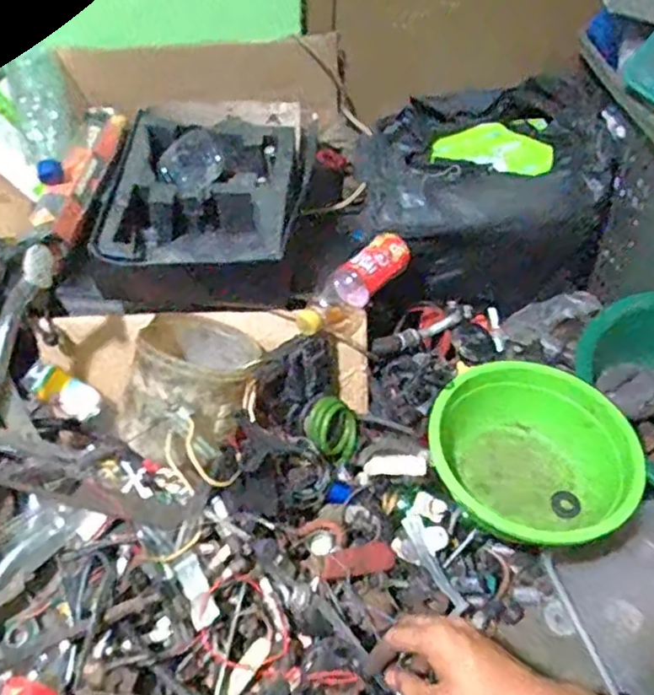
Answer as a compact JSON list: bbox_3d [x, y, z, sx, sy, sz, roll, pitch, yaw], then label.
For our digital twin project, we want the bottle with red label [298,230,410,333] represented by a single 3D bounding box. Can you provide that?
[{"bbox_3d":[0.030,-0.073,0.812,0.056,0.065,0.188,37,57,27],"label":"bottle with red label"}]

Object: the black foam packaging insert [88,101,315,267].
[{"bbox_3d":[-0.147,-0.217,0.828,0.231,0.066,0.333,4,49,3],"label":"black foam packaging insert"}]

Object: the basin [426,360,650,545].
[{"bbox_3d":[0.223,0.135,0.729,0.218,0.108,0.216,0,48,-1],"label":"basin"}]

